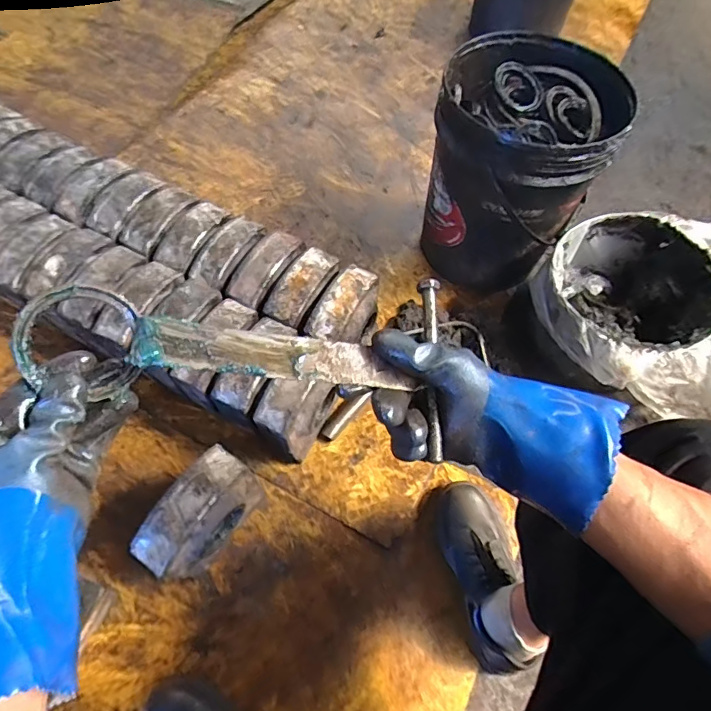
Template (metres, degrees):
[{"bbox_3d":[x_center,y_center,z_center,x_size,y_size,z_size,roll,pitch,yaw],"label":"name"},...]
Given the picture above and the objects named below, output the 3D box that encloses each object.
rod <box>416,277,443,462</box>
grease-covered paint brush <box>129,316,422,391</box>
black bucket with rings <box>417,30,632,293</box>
[{"bbox_3d":[0.063,0.008,0.406,0.018,0.011,0.159,2,70,-2],"label":"rod"},{"bbox_3d":[-0.061,0.000,0.381,0.208,0.010,0.038,8,61,-12],"label":"grease-covered paint brush"},{"bbox_3d":[0.299,-0.357,0.975,0.303,0.385,0.324,1,63,-2],"label":"black bucket with rings"}]

